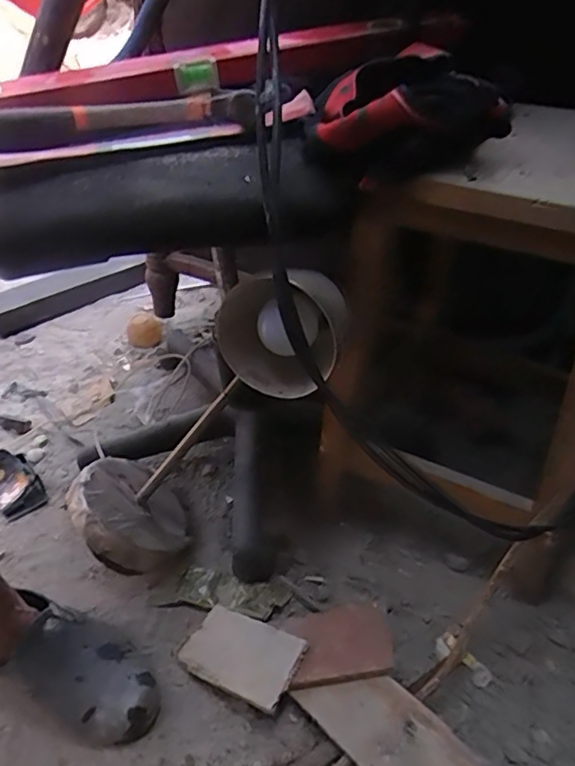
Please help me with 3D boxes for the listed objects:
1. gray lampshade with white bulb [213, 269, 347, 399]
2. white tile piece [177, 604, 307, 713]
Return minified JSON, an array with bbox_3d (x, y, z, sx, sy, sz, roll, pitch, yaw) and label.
[{"bbox_3d":[-0.003,-0.052,0.560,0.129,0.121,0.071,14,41,19],"label":"gray lampshade with white bulb"},{"bbox_3d":[-0.052,0.302,0.641,0.140,0.009,0.080,6,38,37],"label":"white tile piece"}]

